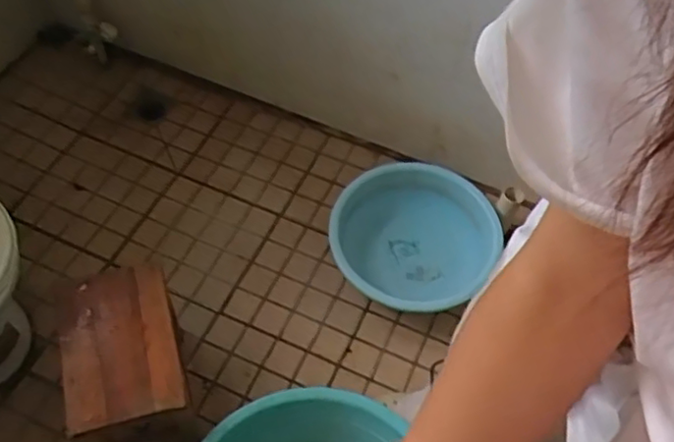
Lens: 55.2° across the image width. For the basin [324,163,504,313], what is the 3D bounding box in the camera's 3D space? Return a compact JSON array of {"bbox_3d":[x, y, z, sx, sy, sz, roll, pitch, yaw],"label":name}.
[{"bbox_3d":[0.174,0.050,1.460,0.341,0.159,0.358,1,56,-1],"label":"basin"}]

